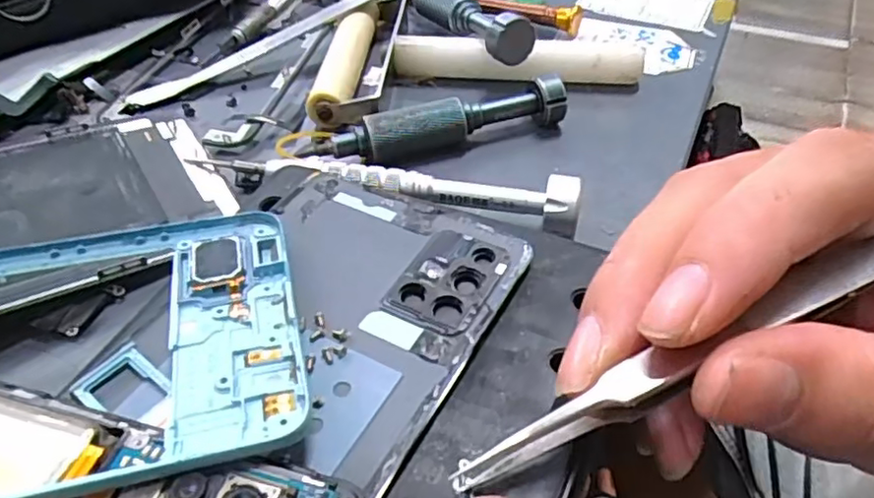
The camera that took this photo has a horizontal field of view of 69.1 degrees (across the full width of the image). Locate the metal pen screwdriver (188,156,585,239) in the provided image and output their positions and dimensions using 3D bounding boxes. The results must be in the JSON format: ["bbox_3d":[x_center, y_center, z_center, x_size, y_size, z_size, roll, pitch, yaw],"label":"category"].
[{"bbox_3d":[-0.020,-0.020,0.197,0.125,0.010,0.014,8,45,10],"label":"metal pen screwdriver"}]

